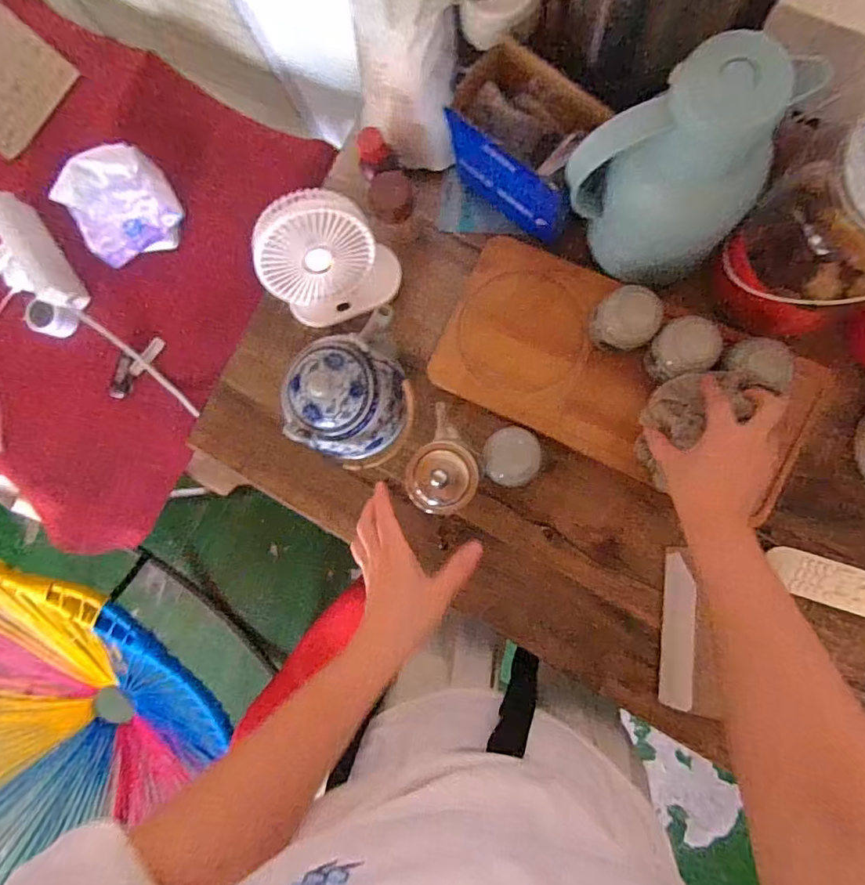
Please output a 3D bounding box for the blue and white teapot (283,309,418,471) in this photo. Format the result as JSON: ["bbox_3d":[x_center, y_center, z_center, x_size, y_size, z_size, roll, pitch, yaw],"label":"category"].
[{"bbox_3d":[-0.091,-0.047,0.585,0.136,0.111,0.146,-1,87,9],"label":"blue and white teapot"}]

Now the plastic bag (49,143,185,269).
[{"bbox_3d":[-0.458,-0.352,0.754,0.133,0.101,0.118,-21,84,7],"label":"plastic bag"}]

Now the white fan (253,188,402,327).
[{"bbox_3d":[-0.116,-0.198,0.573,0.132,0.179,0.068,-23,84,7],"label":"white fan"}]

